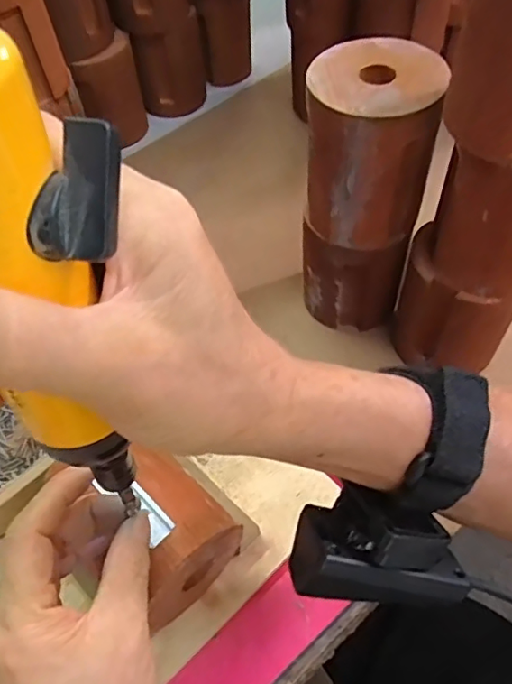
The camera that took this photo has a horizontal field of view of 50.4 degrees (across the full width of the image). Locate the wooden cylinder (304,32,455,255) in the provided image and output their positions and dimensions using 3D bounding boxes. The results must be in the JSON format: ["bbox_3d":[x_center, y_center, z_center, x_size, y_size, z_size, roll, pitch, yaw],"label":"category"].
[{"bbox_3d":[0.070,-0.121,0.343,0.074,0.101,0.071,6,58,6],"label":"wooden cylinder"}]

